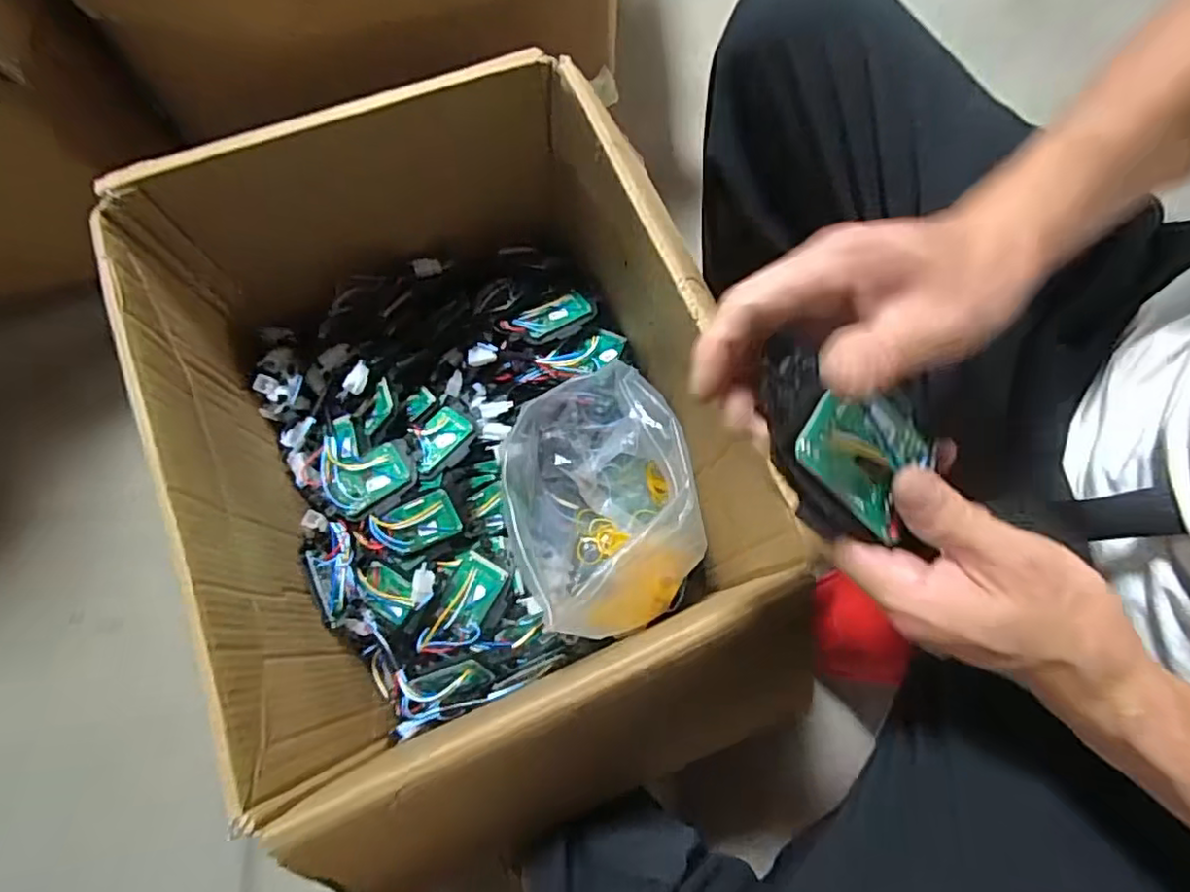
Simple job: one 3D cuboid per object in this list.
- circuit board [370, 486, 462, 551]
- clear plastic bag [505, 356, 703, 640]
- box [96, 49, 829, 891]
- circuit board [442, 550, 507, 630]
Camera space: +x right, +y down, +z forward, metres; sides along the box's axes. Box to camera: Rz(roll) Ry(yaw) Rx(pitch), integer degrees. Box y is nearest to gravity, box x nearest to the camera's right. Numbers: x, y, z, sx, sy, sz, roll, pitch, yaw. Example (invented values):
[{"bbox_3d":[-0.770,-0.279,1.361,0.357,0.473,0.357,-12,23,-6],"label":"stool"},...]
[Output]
[{"bbox_3d":[-0.190,0.081,0.667,0.090,0.009,0.051,-21,90,3],"label":"circuit board"},{"bbox_3d":[0.006,0.051,0.626,0.164,0.141,0.244,-16,74,-5],"label":"clear plastic bag"},{"bbox_3d":[-0.115,-0.015,0.593,0.425,0.278,0.605,-23,75,-7],"label":"box"},{"bbox_3d":[-0.130,0.154,0.659,0.049,0.011,0.074,27,75,7],"label":"circuit board"}]

